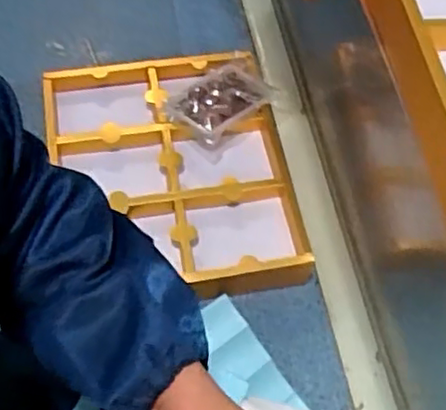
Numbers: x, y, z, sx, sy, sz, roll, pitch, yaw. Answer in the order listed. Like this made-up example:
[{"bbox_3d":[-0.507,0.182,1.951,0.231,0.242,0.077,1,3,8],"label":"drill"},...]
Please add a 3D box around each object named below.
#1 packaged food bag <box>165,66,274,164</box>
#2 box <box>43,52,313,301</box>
[{"bbox_3d":[-0.004,-0.189,1.173,0.139,0.041,0.186,35,61,17],"label":"packaged food bag"},{"bbox_3d":[-0.083,-0.063,1.124,0.387,0.054,0.469,-11,59,-12],"label":"box"}]

